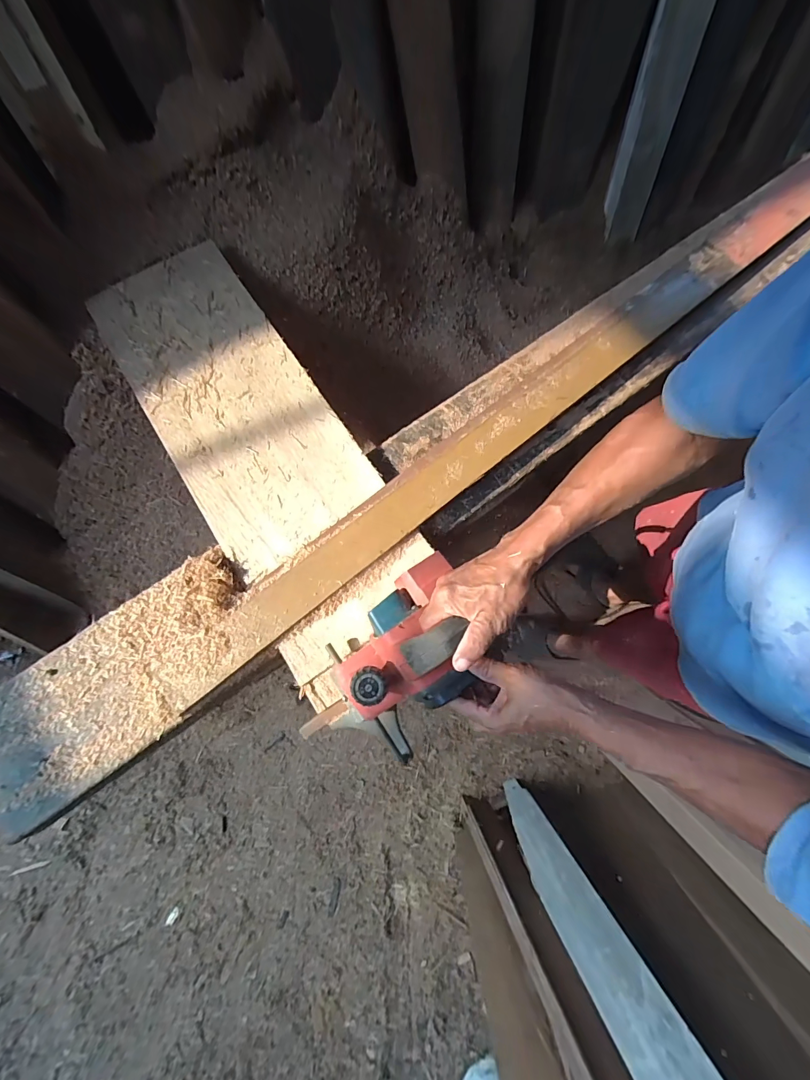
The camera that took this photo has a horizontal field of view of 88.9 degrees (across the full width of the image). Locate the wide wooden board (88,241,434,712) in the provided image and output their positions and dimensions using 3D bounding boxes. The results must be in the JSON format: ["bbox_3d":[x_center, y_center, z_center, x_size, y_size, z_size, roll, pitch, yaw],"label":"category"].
[{"bbox_3d":[-0.229,-0.155,0.634,0.246,0.021,0.742,-34,79,-6],"label":"wide wooden board"}]

